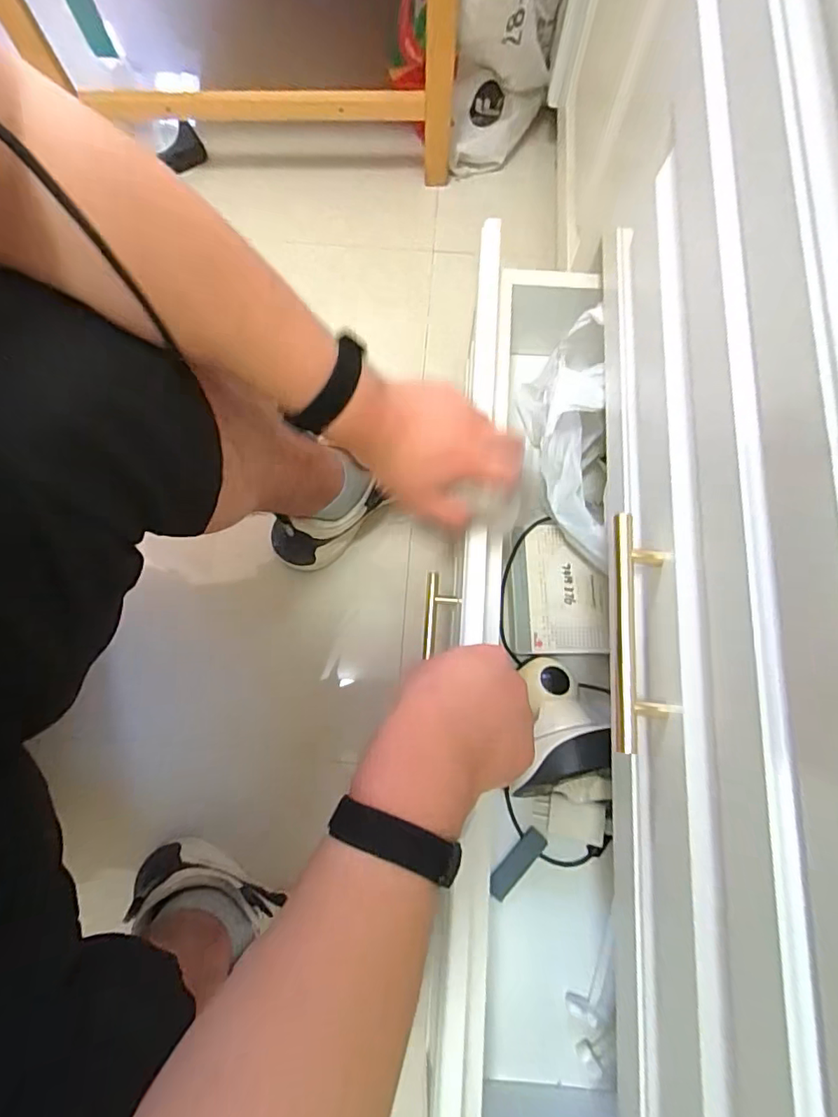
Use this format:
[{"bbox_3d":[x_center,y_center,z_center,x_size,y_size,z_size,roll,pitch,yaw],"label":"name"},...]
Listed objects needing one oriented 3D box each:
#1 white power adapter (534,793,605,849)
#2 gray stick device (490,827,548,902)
[{"bbox_3d":[0.153,0.265,0.544,0.068,0.028,0.039,3,71,23],"label":"white power adapter"},{"bbox_3d":[0.099,0.309,0.538,0.022,0.013,0.075,41,79,10],"label":"gray stick device"}]

